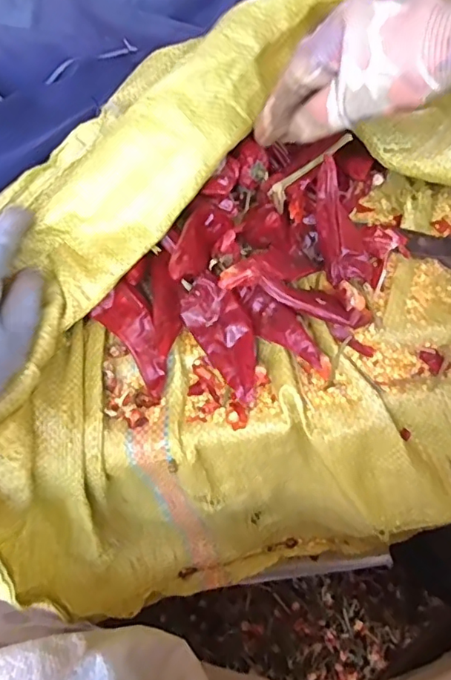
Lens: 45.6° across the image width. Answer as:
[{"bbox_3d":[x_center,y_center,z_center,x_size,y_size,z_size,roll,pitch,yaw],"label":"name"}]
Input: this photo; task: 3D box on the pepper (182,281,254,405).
[{"bbox_3d":[0.001,0.001,0.360,0.038,0.017,0.085,-23,74,-10],"label":"pepper"}]

